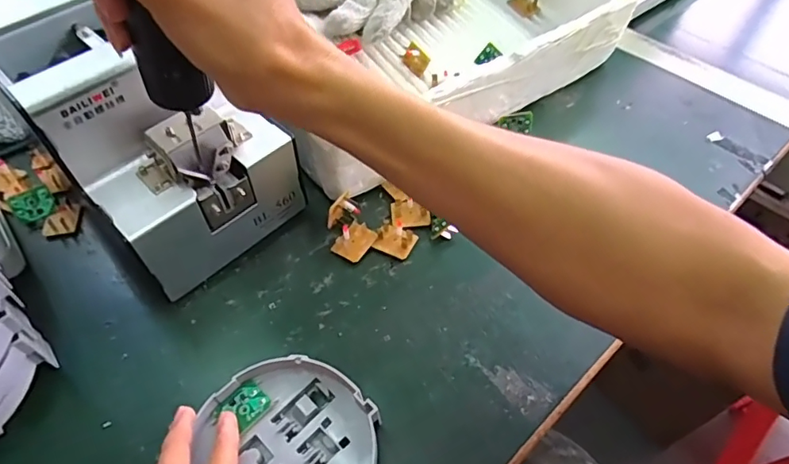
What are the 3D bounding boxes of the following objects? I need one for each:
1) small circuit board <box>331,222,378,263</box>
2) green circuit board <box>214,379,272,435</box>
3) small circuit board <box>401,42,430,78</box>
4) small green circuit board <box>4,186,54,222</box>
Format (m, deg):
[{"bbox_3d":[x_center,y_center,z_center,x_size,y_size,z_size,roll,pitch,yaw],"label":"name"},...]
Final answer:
[{"bbox_3d":[-0.030,0.007,0.390,0.025,0.005,0.030,33,67,13],"label":"small circuit board"},{"bbox_3d":[-0.088,0.102,0.306,0.023,0.004,0.028,36,61,25],"label":"green circuit board"},{"bbox_3d":[0.020,-0.159,0.477,0.026,0.021,0.006,44,37,5],"label":"small circuit board"},{"bbox_3d":[-0.287,-0.022,0.411,0.030,0.006,0.023,-22,92,-21],"label":"small green circuit board"}]

